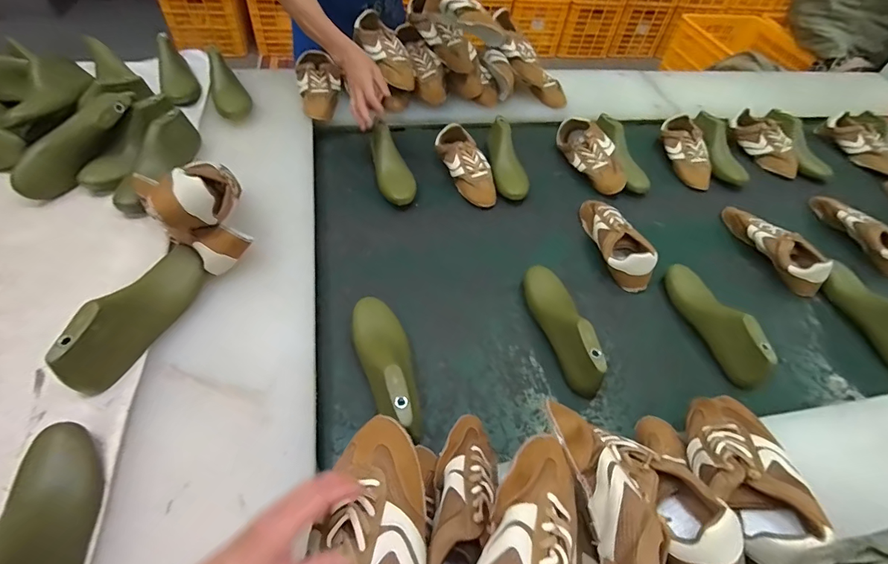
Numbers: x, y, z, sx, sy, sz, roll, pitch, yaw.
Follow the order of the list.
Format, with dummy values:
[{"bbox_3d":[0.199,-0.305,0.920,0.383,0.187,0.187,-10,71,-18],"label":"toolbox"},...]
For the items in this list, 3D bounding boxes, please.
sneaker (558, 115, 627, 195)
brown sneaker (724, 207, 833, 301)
[{"bbox_3d":[0.364,-0.315,1.036,0.083,0.074,0.231,-11,55,-12],"label":"sneaker"},{"bbox_3d":[0.697,-0.084,0.898,0.073,0.065,0.253,-18,56,-17],"label":"brown sneaker"}]

